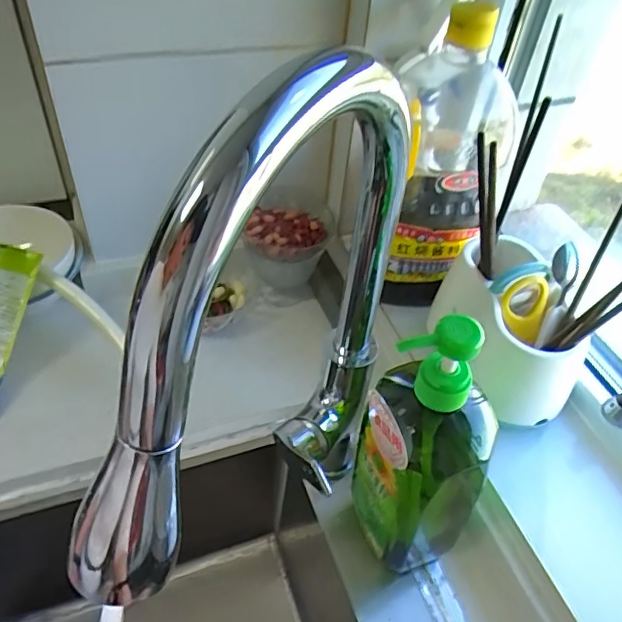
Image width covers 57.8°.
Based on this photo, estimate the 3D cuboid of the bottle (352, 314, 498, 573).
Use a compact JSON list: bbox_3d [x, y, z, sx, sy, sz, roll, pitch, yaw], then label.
[{"bbox_3d":[0.088,0.110,0.438,0.097,0.270,0.083,12,46,6],"label":"bottle"}]

